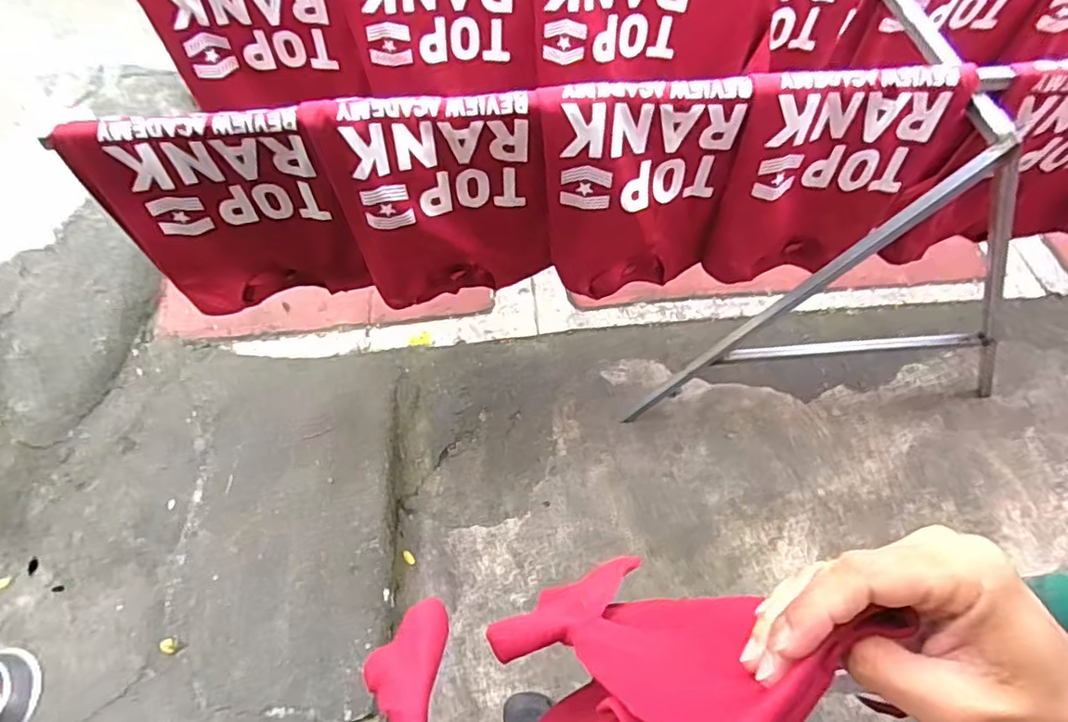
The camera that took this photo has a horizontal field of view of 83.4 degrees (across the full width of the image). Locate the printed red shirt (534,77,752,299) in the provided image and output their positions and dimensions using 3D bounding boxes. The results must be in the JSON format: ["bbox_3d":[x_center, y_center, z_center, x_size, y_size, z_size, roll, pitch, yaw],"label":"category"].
[{"bbox_3d":[0.139,-0.227,0.839,0.250,0.310,0.087,-8,64,-3],"label":"printed red shirt"}]

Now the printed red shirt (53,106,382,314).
[{"bbox_3d":[-0.401,-0.191,0.822,0.284,0.309,0.070,-8,64,-3],"label":"printed red shirt"}]

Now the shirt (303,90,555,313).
[{"bbox_3d":[-0.122,-0.218,0.836,0.271,0.312,0.080,-13,65,-6],"label":"shirt"}]

